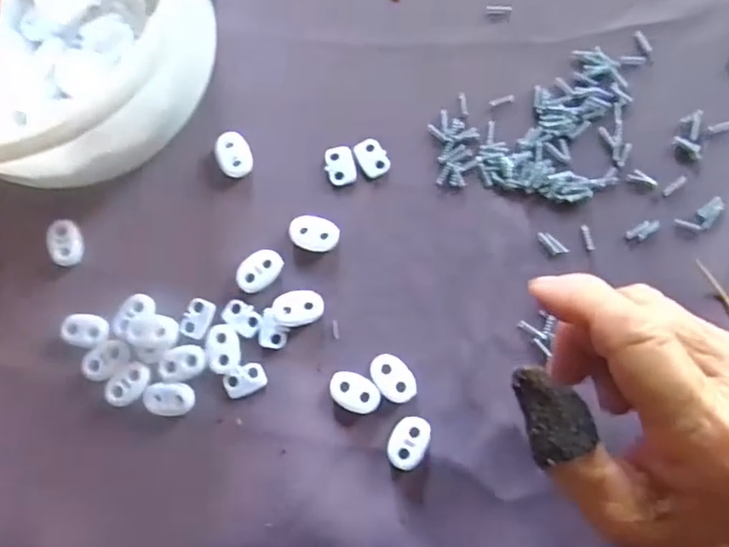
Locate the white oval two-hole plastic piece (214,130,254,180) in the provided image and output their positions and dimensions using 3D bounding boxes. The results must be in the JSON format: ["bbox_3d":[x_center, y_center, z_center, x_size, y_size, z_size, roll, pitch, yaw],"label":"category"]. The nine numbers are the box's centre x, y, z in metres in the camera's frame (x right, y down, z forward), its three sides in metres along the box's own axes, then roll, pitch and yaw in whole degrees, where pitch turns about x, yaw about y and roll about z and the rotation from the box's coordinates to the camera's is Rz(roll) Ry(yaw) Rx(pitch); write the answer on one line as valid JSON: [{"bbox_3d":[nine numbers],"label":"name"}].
[{"bbox_3d":[-0.064,-0.058,0.291,0.017,0.004,0.024,-23,81,-1],"label":"white oval two-hole plastic piece"}]

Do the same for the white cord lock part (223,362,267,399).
[{"bbox_3d":[-0.055,0.049,0.272,0.019,0.004,0.012,-25,81,-2],"label":"white cord lock part"}]

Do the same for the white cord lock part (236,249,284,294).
[{"bbox_3d":[-0.049,-0.001,0.282,0.023,0.004,0.016,-42,82,-5],"label":"white cord lock part"}]

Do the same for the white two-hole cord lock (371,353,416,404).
[{"bbox_3d":[0.013,0.047,0.269,0.015,0.004,0.024,-37,81,-4],"label":"white two-hole cord lock"}]

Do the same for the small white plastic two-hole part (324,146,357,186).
[{"bbox_3d":[-0.012,-0.053,0.290,0.014,0.004,0.019,-16,81,0],"label":"small white plastic two-hole part"}]

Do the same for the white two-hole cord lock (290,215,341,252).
[{"bbox_3d":[-0.024,-0.019,0.285,0.023,0.005,0.017,16,82,5],"label":"white two-hole cord lock"}]

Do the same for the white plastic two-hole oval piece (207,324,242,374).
[{"bbox_3d":[-0.065,0.035,0.276,0.014,0.004,0.022,-8,81,1],"label":"white plastic two-hole oval piece"}]

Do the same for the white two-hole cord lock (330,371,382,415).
[{"bbox_3d":[-0.004,0.053,0.268,0.024,0.004,0.015,27,83,6],"label":"white two-hole cord lock"}]

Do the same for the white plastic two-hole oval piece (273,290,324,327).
[{"bbox_3d":[-0.030,0.016,0.278,0.023,0.004,0.016,-14,81,0],"label":"white plastic two-hole oval piece"}]

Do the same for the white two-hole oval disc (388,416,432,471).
[{"bbox_3d":[0.020,0.075,0.264,0.016,0.004,0.023,20,82,5],"label":"white two-hole oval disc"}]

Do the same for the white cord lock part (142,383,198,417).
[{"bbox_3d":[-0.089,0.057,0.270,0.022,0.004,0.015,3,81,3],"label":"white cord lock part"}]

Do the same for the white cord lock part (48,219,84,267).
[{"bbox_3d":[-0.144,-0.015,0.289,0.015,0.007,0.023,-21,81,-1],"label":"white cord lock part"}]

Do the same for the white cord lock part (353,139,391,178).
[{"bbox_3d":[0.004,-0.057,0.289,0.014,0.004,0.018,-23,81,-2],"label":"white cord lock part"}]

